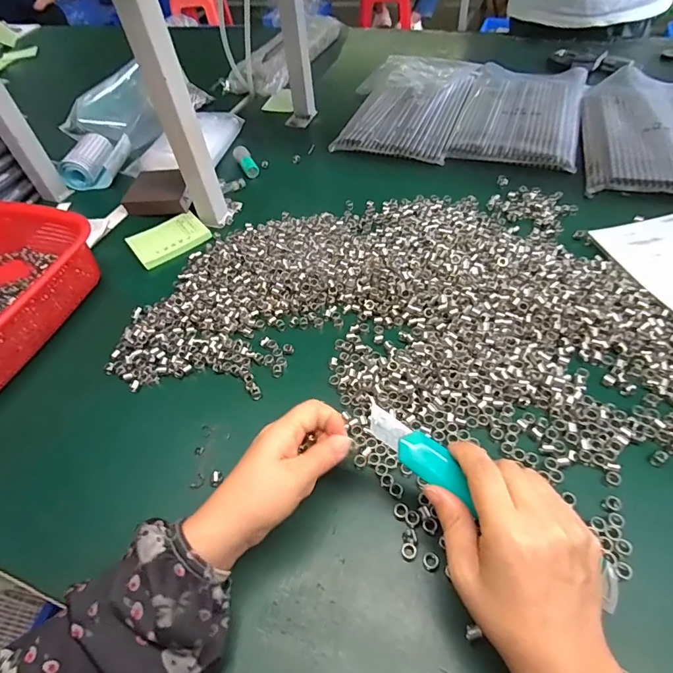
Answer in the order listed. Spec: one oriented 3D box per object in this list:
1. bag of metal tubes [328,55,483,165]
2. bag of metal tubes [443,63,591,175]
[{"bbox_3d":[0.125,-0.416,0.764,0.203,0.036,0.322,14,53,18],"label":"bag of metal tubes"},{"bbox_3d":[0.309,-0.378,0.723,0.180,0.020,0.318,14,52,18],"label":"bag of metal tubes"}]

